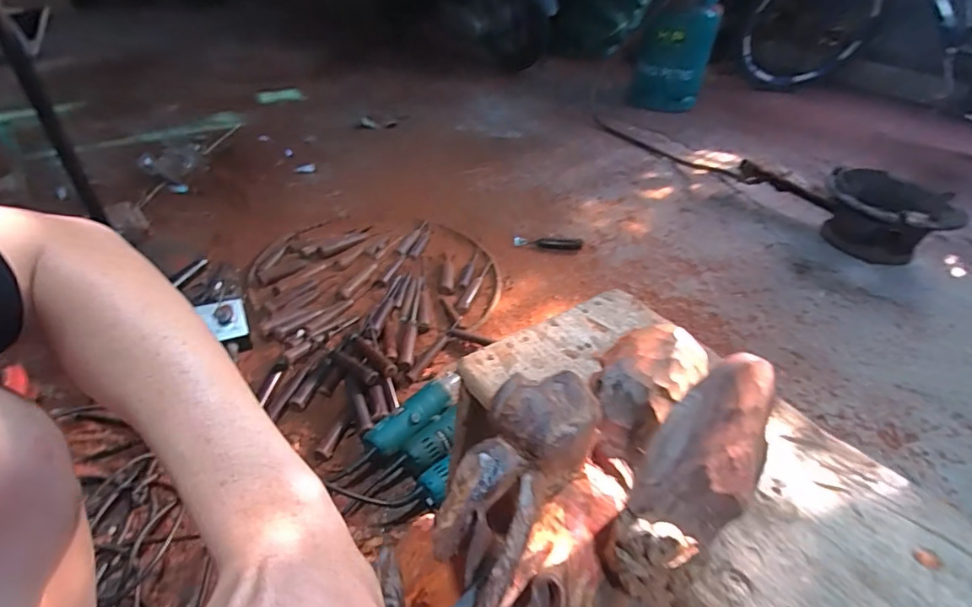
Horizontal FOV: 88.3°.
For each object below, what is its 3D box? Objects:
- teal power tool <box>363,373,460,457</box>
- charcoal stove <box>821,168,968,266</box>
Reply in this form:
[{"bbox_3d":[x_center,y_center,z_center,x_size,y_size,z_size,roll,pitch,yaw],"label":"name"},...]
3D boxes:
[{"bbox_3d":[-0.100,0.166,0.752,0.059,0.046,0.178,32,47,30],"label":"teal power tool"},{"bbox_3d":[1.048,-0.221,1.331,0.264,0.164,0.234,17,41,16],"label":"charcoal stove"}]

